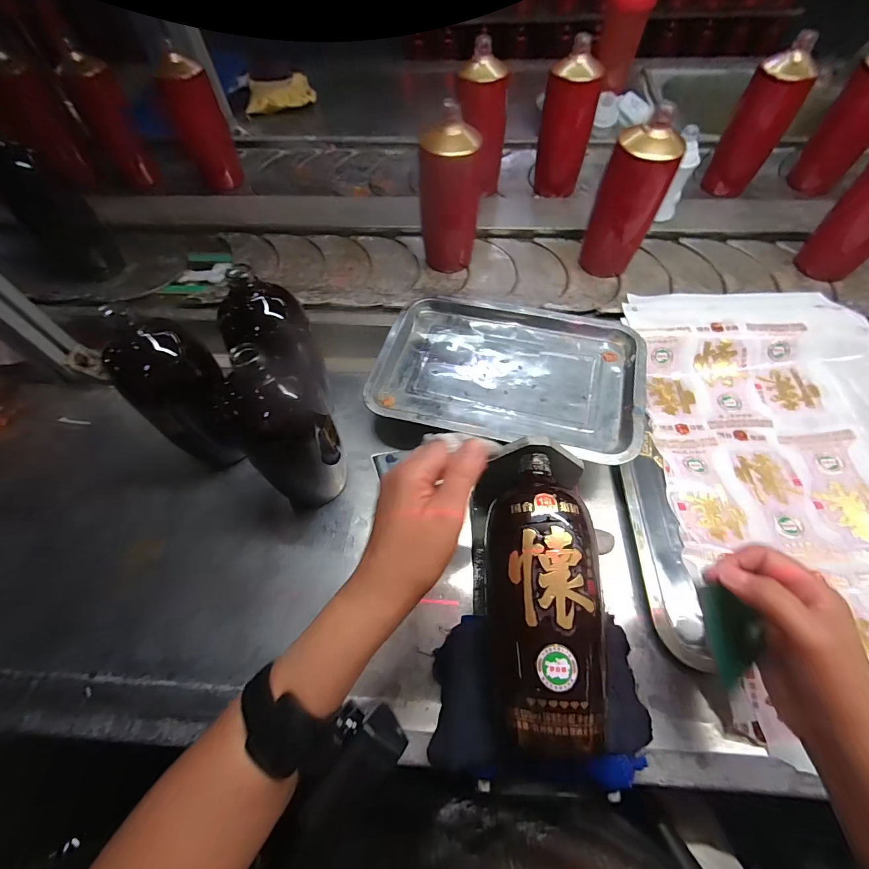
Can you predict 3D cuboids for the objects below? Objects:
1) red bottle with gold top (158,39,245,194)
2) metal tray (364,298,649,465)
[{"bbox_3d":[-0.441,-0.587,0.768,0.080,0.200,0.081,-11,62,-4],"label":"red bottle with gold top"},{"bbox_3d":[0.088,-0.080,0.485,0.309,0.024,0.212,11,59,12],"label":"metal tray"}]

